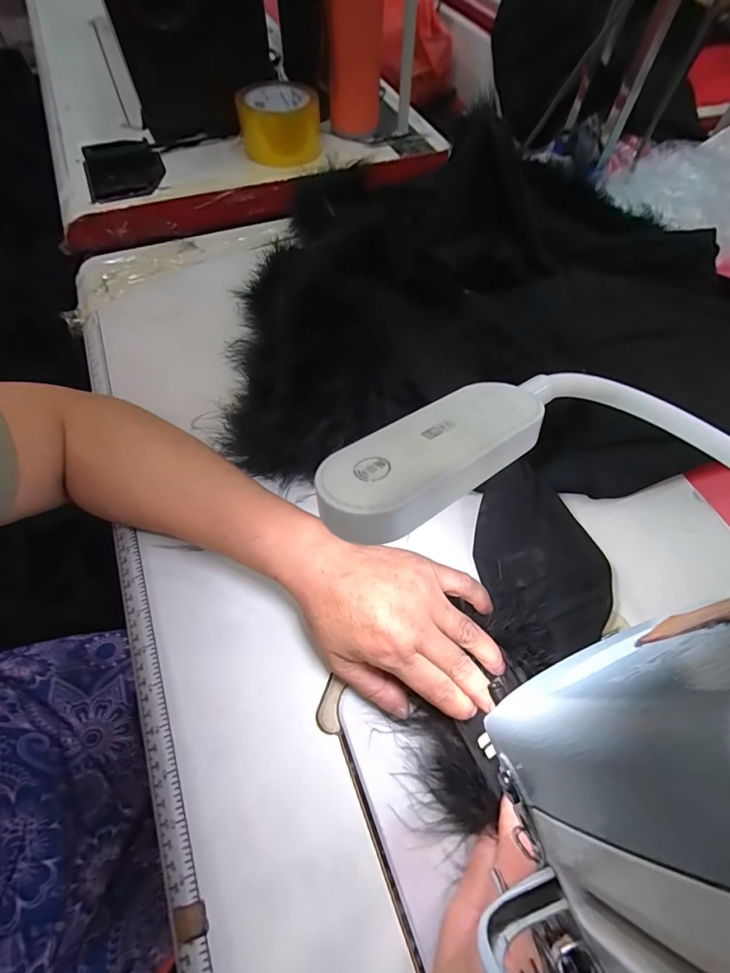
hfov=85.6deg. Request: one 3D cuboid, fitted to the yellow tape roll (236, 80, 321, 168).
[{"bbox_3d":[-0.118,-0.503,0.552,0.110,0.066,0.108,1,62,-2],"label":"yellow tape roll"}]

